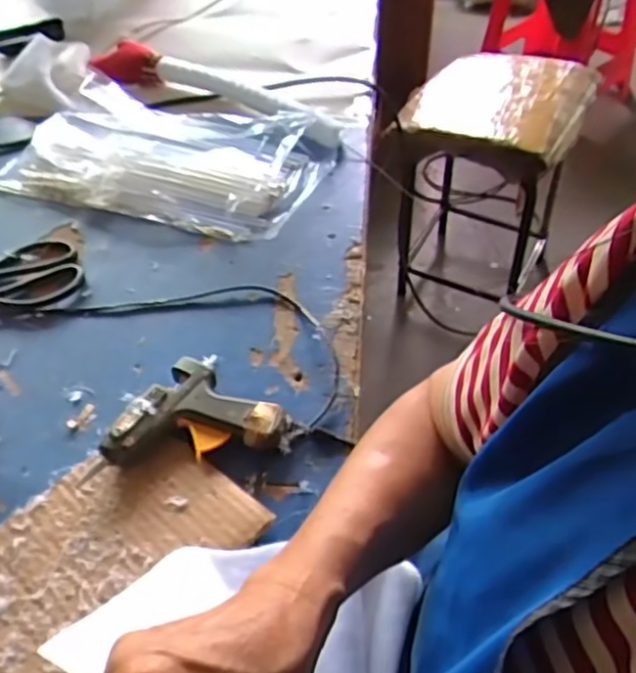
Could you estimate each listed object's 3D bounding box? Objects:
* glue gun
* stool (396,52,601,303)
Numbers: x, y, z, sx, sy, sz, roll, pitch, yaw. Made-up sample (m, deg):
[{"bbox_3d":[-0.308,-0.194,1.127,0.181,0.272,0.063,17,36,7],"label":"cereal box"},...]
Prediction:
[{"bbox_3d":[-0.105,0.077,0.522,0.136,0.033,0.110,-38,55,-26],"label":"glue gun"},{"bbox_3d":[0.323,-0.293,1.340,0.304,0.436,0.272,14,50,16],"label":"stool"}]

